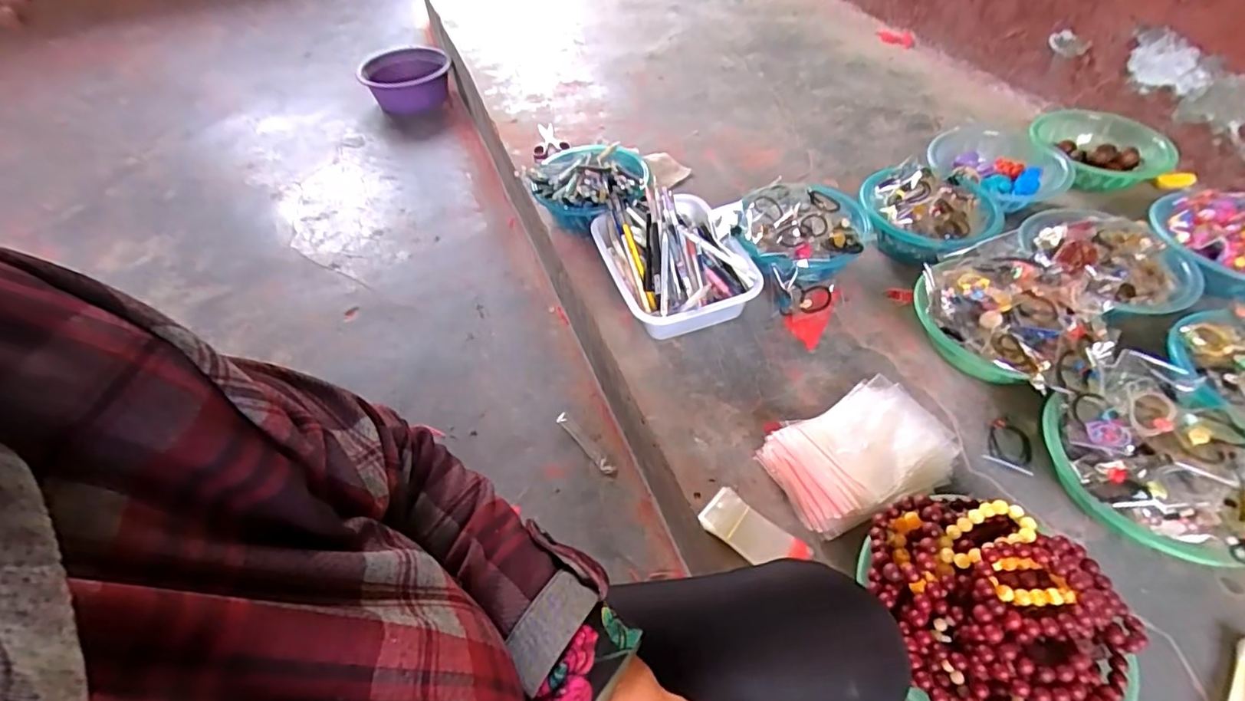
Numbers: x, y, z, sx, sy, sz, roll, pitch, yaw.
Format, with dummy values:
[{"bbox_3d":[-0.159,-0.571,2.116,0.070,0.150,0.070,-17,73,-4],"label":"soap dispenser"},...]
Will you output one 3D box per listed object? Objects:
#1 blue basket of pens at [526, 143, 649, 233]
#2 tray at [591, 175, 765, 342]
[{"bbox_3d":[-0.055,-0.328,1.093,0.219,0.116,0.253,3,50,6],"label":"blue basket of pens"},{"bbox_3d":[0.077,-0.155,0.924,0.196,0.118,0.291,-18,51,-12],"label":"tray"}]

